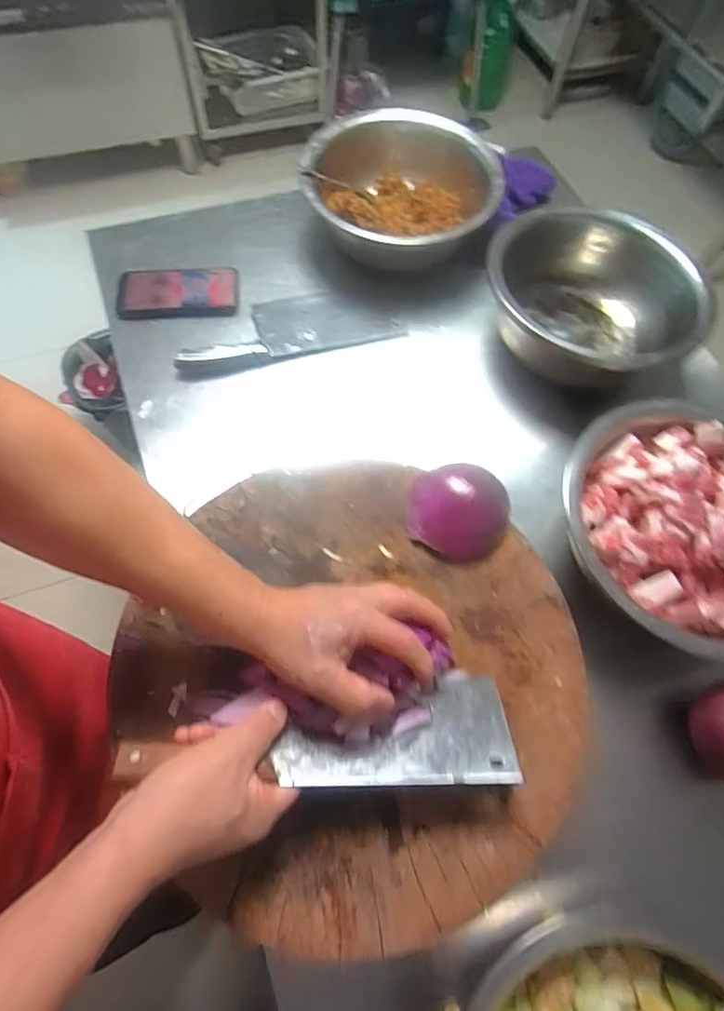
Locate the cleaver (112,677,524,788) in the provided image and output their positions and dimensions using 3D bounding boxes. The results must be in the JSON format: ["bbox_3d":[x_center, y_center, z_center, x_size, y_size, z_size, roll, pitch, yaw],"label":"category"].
[{"bbox_3d":[-0.029,0.187,0.406,0.302,0.036,0.078,-1,65,-11],"label":"cleaver"}]

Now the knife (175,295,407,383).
[{"bbox_3d":[-0.105,-0.248,0.718,0.307,0.027,0.101,-17,67,-10],"label":"knife"}]

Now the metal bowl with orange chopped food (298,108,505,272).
[{"bbox_3d":[0.056,-0.459,0.781,0.270,0.106,0.275,1,65,-2],"label":"metal bowl with orange chopped food"}]

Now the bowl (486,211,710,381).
[{"bbox_3d":[0.291,-0.263,0.693,0.236,0.106,0.270,-39,73,-18],"label":"bowl"}]

